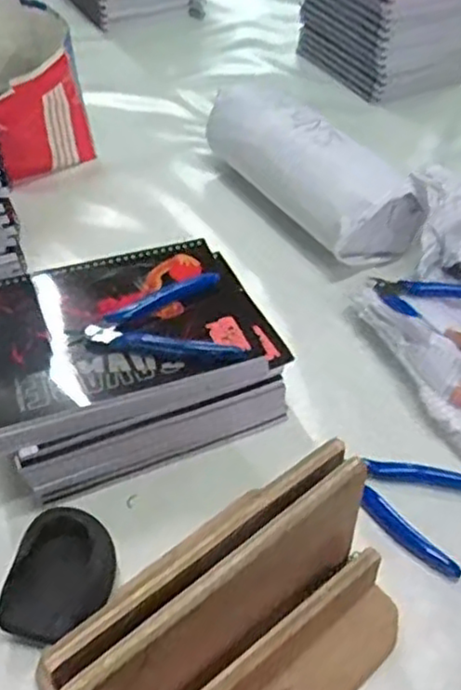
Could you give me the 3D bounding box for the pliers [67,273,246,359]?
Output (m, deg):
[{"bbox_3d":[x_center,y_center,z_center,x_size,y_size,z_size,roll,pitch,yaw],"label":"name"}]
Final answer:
[{"bbox_3d":[-0.044,-0.028,0.536,0.121,0.018,0.094,8,47,7],"label":"pliers"}]

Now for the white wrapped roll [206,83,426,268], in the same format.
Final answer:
[{"bbox_3d":[0.080,-0.189,0.741,0.087,0.081,0.259,-26,52,-23],"label":"white wrapped roll"}]

